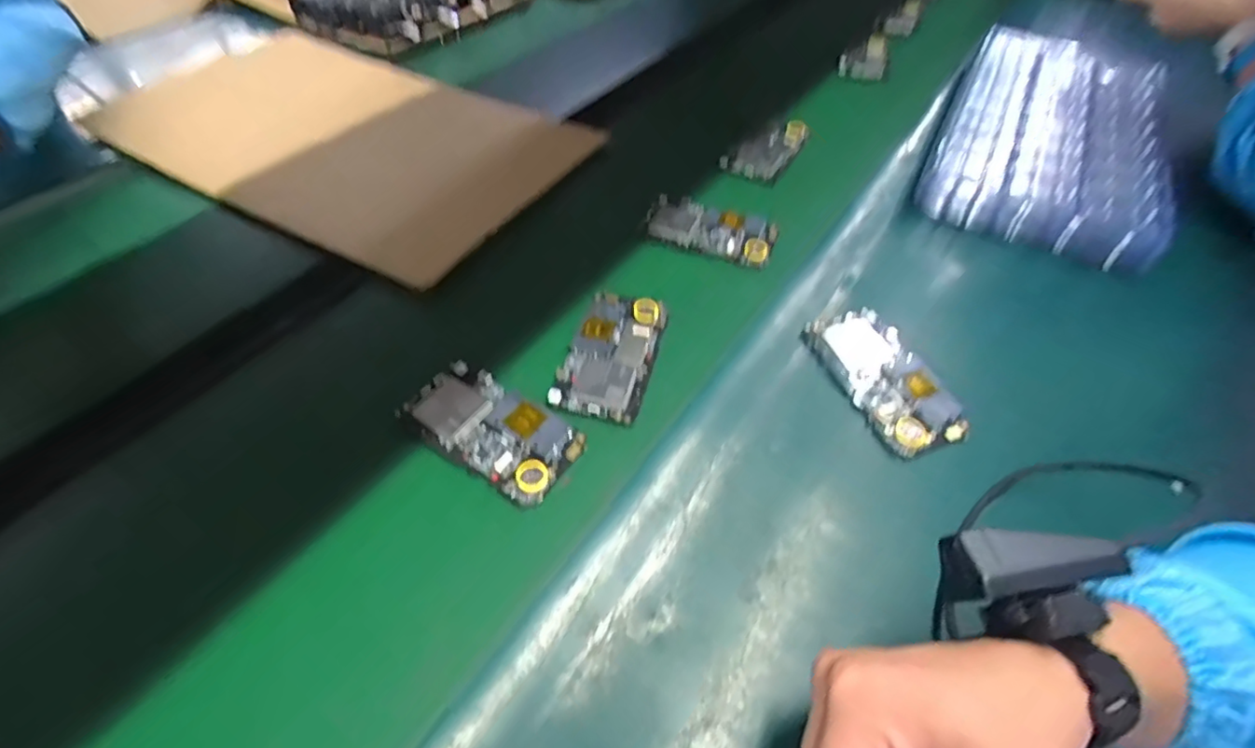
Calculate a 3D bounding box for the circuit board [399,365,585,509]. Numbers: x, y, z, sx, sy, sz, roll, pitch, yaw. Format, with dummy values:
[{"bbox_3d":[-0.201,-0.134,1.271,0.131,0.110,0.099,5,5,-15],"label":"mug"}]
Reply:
[{"bbox_3d":[-0.096,0.035,0.422,0.126,0.008,0.066,28,56,22],"label":"circuit board"}]

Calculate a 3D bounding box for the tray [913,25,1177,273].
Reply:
[{"bbox_3d":[0.476,-0.277,0.676,0.215,0.055,0.457,25,55,20],"label":"tray"}]

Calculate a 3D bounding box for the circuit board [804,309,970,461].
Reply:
[{"bbox_3d":[0.193,0.001,0.456,0.069,0.012,0.124,-17,52,-13],"label":"circuit board"}]

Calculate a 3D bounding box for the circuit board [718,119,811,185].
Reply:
[{"bbox_3d":[0.156,-0.255,0.679,0.061,0.017,0.122,24,55,20],"label":"circuit board"}]

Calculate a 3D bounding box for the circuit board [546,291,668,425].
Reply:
[{"bbox_3d":[-0.012,-0.019,0.473,0.065,0.006,0.123,11,51,10],"label":"circuit board"}]

